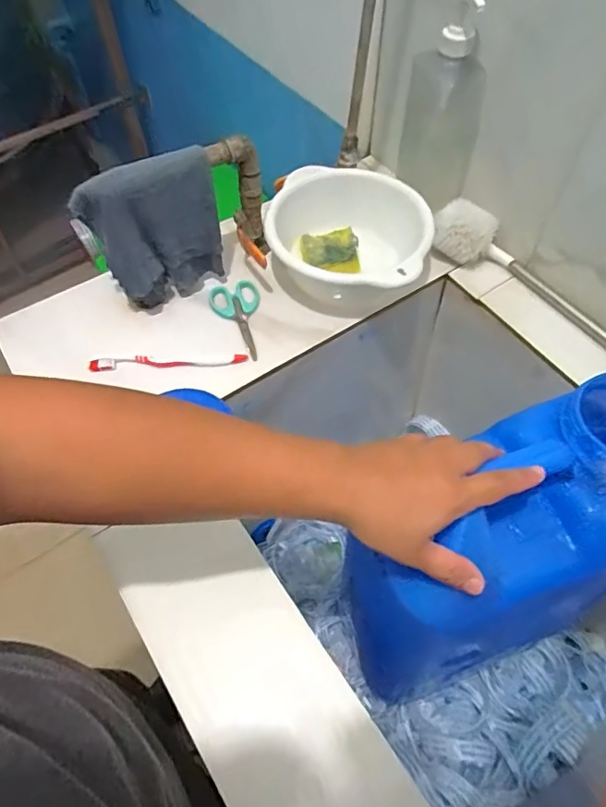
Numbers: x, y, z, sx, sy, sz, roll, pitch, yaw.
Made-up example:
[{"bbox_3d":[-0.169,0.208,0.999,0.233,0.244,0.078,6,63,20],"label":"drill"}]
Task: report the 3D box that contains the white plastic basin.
[{"bbox_3d":[0.056,-0.203,0.671,0.201,0.097,0.185,0,58,0],"label":"white plastic basin"}]

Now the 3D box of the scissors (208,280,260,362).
[{"bbox_3d":[-0.079,-0.106,0.657,0.064,0.012,0.125,-14,59,-9],"label":"scissors"}]

